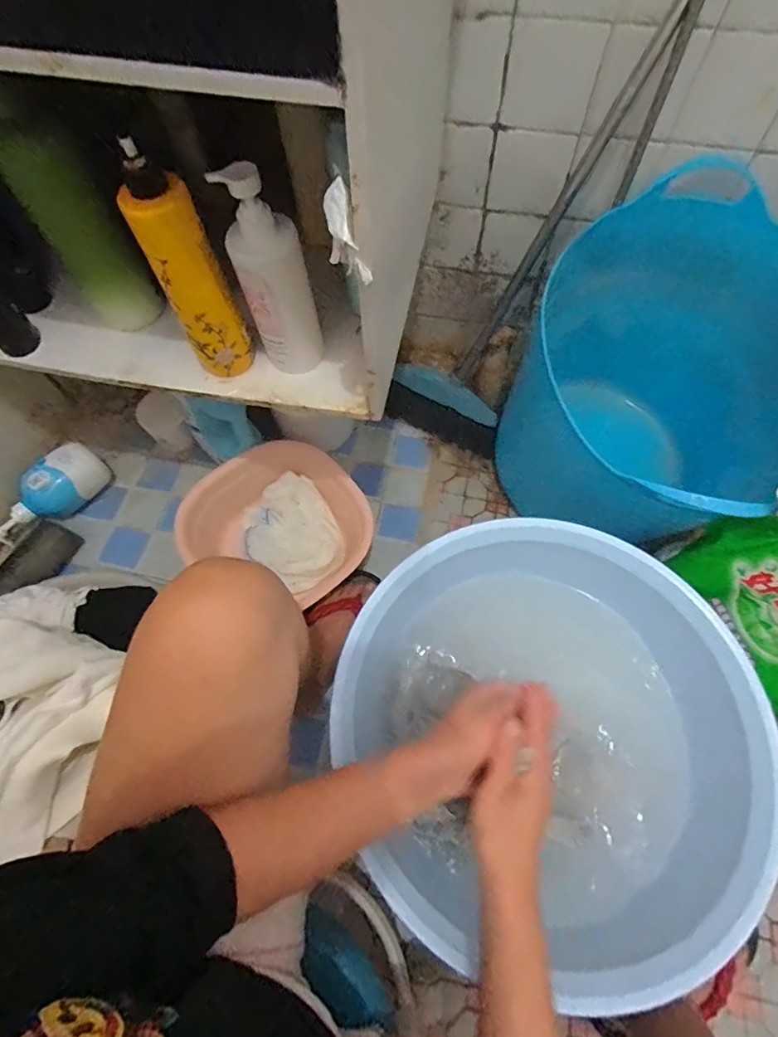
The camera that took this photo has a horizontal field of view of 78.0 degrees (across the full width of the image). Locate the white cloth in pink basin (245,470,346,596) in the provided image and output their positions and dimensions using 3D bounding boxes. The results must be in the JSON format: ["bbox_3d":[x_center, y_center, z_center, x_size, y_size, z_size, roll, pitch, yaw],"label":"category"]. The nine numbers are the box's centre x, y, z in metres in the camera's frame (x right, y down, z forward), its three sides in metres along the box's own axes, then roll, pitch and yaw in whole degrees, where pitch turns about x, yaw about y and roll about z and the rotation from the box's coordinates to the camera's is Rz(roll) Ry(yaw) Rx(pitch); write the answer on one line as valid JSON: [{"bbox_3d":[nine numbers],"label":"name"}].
[{"bbox_3d":[-0.162,0.024,0.806,0.146,0.040,0.187,-30,67,-12],"label":"white cloth in pink basin"}]

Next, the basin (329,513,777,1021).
[{"bbox_3d":[0.147,0.212,0.496,0.382,0.151,0.370,-1,65,3],"label":"basin"}]

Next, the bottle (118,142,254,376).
[{"bbox_3d":[-0.193,-0.226,0.476,0.055,0.227,0.045,-34,68,-13],"label":"bottle"}]

